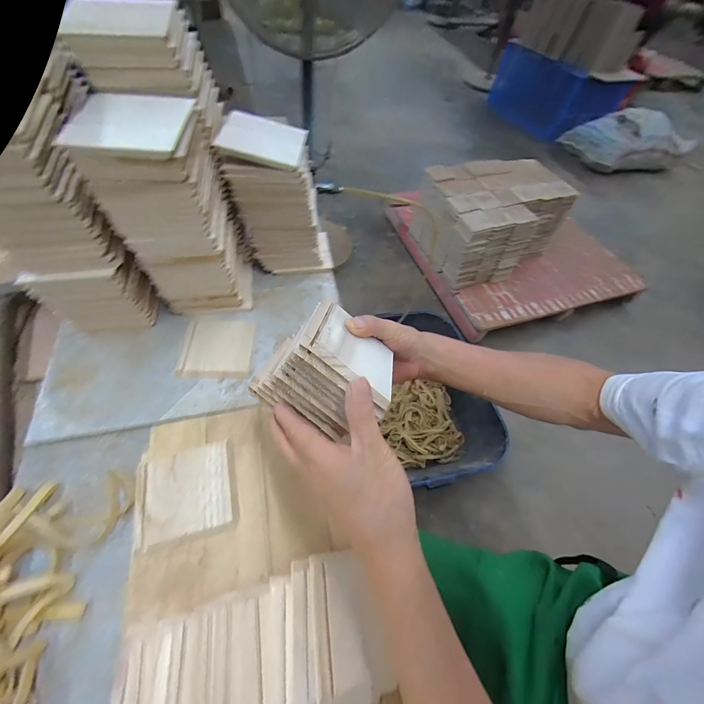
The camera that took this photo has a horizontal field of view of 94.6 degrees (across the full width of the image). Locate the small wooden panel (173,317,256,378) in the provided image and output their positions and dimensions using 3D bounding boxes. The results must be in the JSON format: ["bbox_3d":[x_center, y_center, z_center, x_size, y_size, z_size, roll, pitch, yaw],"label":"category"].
[{"bbox_3d":[-0.184,-0.009,0.452,0.090,0.016,0.093,2,56,-6],"label":"small wooden panel"}]

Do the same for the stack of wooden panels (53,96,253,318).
[{"bbox_3d":[-0.210,-0.149,0.407,0.119,0.247,0.105,-10,58,-13],"label":"stack of wooden panels"}]

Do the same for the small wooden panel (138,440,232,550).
[{"bbox_3d":[-0.181,0.148,0.352,0.092,0.010,0.090,-10,58,-13],"label":"small wooden panel"}]

